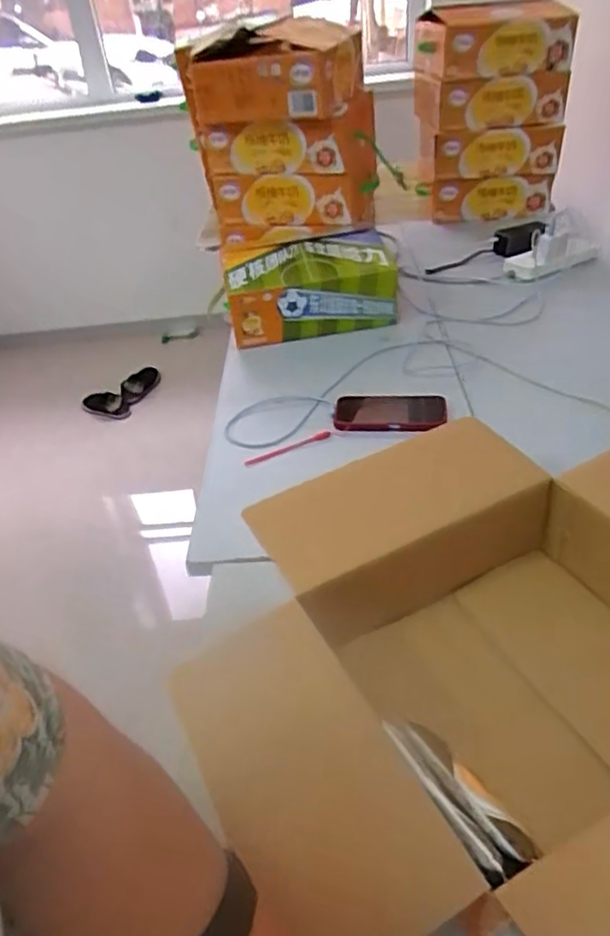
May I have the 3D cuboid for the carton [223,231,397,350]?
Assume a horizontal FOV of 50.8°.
[{"bbox_3d":[0.006,-0.344,1.213,0.303,0.131,0.185,-8,38,-1],"label":"carton"}]

